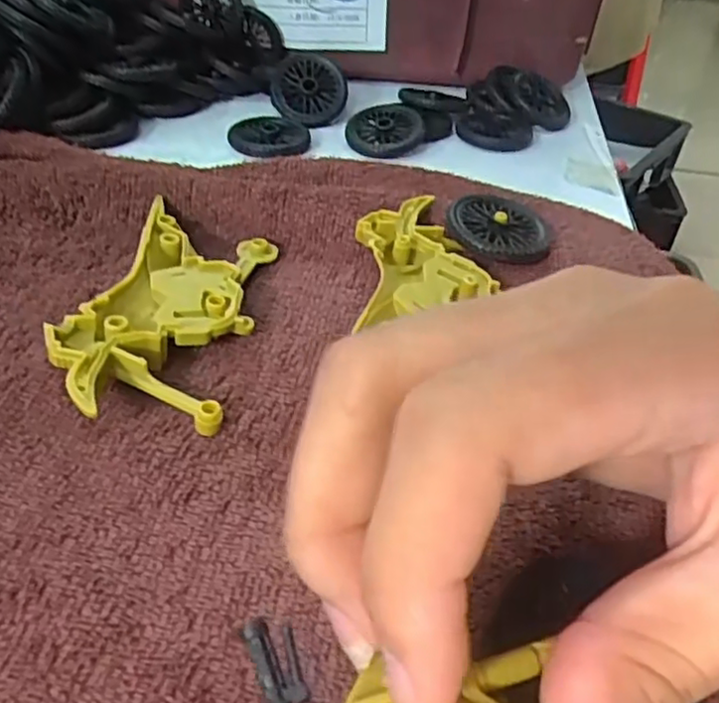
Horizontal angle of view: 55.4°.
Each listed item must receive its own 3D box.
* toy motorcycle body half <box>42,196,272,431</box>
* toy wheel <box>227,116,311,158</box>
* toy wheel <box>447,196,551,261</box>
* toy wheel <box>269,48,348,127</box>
[{"bbox_3d":[-0.058,-0.013,0.210,0.048,0.014,0.096,7,39,2],"label":"toy motorcycle body half"},{"bbox_3d":[-0.044,-0.103,0.329,0.038,0.005,0.038,3,39,-3],"label":"toy wheel"},{"bbox_3d":[0.052,-0.046,0.253,0.036,0.008,0.036,3,39,-3],"label":"toy wheel"},{"bbox_3d":[-0.026,-0.135,0.355,0.040,0.013,0.040,1,82,-6],"label":"toy wheel"}]

